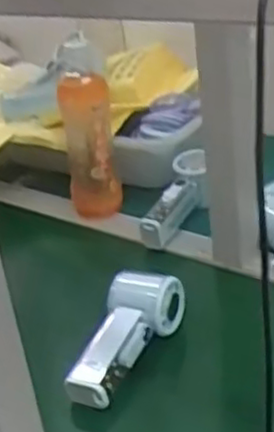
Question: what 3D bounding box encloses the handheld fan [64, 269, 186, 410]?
[{"bbox_3d":[-0.019,0.111,0.683,0.059,0.055,0.156,11,34,31],"label":"handheld fan"}]

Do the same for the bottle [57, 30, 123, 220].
[{"bbox_3d":[-0.061,-0.109,0.908,0.062,0.199,0.068,-7,28,1],"label":"bottle"}]

